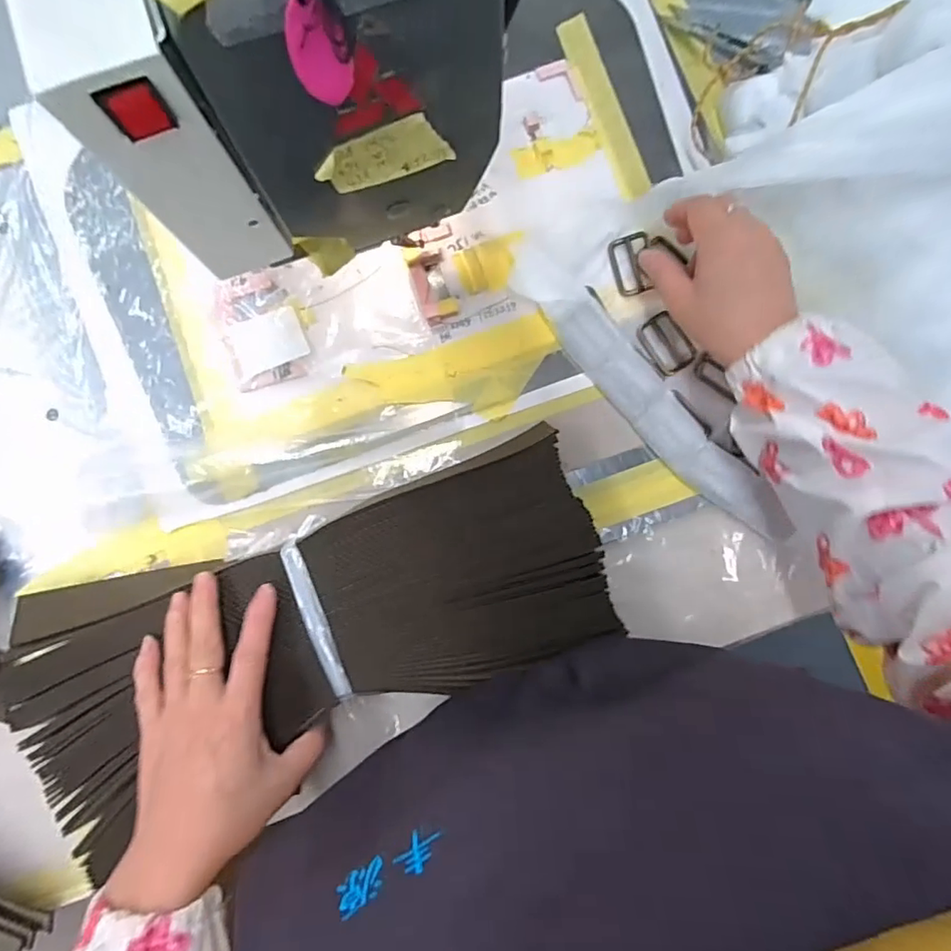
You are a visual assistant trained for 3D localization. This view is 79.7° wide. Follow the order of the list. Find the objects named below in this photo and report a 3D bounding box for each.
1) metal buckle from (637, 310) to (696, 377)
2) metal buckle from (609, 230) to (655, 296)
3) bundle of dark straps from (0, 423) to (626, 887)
[{"bbox_3d":[0.137,-0.095,0.409,0.029,0.006,0.042,-31,81,-3],"label":"metal buckle"},{"bbox_3d":[0.114,-0.153,0.414,0.027,0.010,0.044,-10,81,1],"label":"metal buckle"},{"bbox_3d":[-0.107,0.100,0.367,0.379,0.032,0.148,-17,81,-1],"label":"bundle of dark straps"}]

